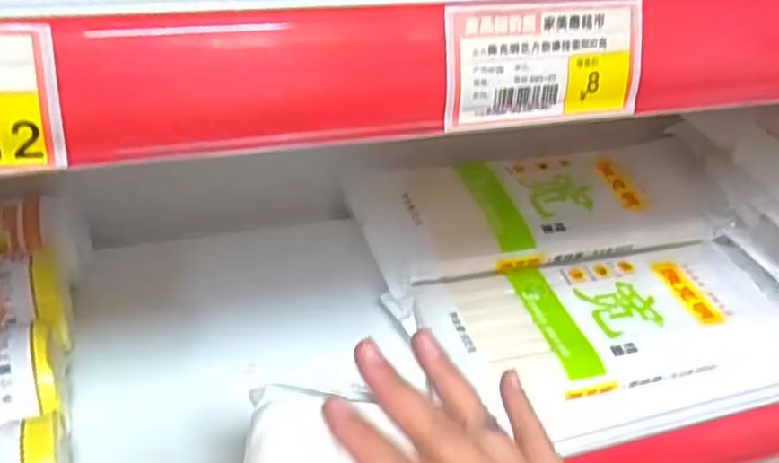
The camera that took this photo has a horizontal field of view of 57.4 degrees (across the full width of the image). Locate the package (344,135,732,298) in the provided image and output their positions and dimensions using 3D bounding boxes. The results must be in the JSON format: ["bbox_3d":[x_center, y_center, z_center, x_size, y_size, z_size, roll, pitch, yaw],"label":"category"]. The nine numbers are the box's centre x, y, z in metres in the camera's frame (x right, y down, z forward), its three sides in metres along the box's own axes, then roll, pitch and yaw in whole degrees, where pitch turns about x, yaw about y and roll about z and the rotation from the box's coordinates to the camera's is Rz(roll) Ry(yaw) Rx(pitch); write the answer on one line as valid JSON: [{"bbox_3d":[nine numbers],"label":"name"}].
[{"bbox_3d":[0.130,-0.025,0.596,0.305,0.040,0.115,-7,39,-18],"label":"package"}]

